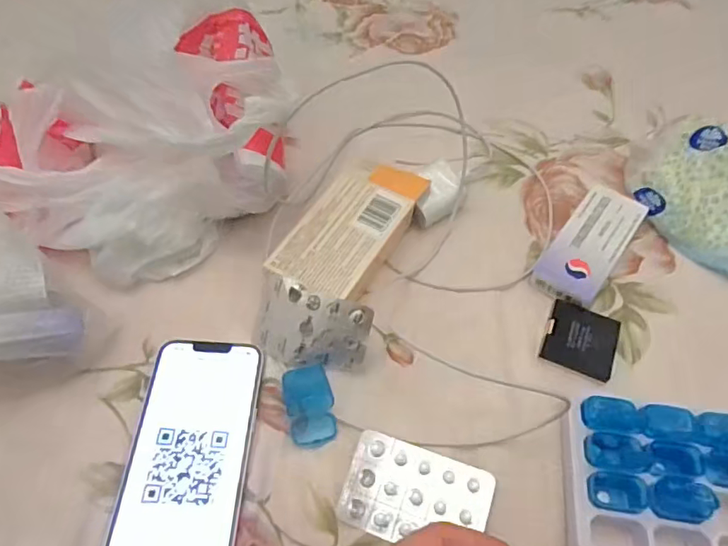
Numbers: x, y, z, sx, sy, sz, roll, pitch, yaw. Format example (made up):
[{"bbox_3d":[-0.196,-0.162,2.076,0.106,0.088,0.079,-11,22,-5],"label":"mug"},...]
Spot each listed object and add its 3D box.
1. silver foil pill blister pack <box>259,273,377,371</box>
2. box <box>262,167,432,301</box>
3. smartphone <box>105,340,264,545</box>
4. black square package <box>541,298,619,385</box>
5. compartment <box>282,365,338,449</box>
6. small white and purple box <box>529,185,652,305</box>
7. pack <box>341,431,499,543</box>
[{"bbox_3d":[-0.035,0.037,0.349,0.079,0.012,0.053,18,99,20],"label":"silver foil pill blister pack"},{"bbox_3d":[-0.009,-0.031,0.396,0.065,0.035,0.128,25,60,15],"label":"box"},{"bbox_3d":[-0.106,0.110,0.321,0.071,0.007,0.144,2,56,1],"label":"smartphone"},{"bbox_3d":[0.151,0.047,0.363,0.046,0.009,0.050,21,59,13],"label":"black square package"},{"bbox_3d":[-0.034,0.084,0.332,0.030,0.012,0.048,-11,57,-8],"label":"compartment"},{"bbox_3d":[0.174,-0.021,0.404,0.045,0.018,0.109,33,62,19],"label":"small white and purple box"},{"bbox_3d":[0.031,0.131,0.309,0.083,0.007,0.053,14,57,9],"label":"pack"}]

